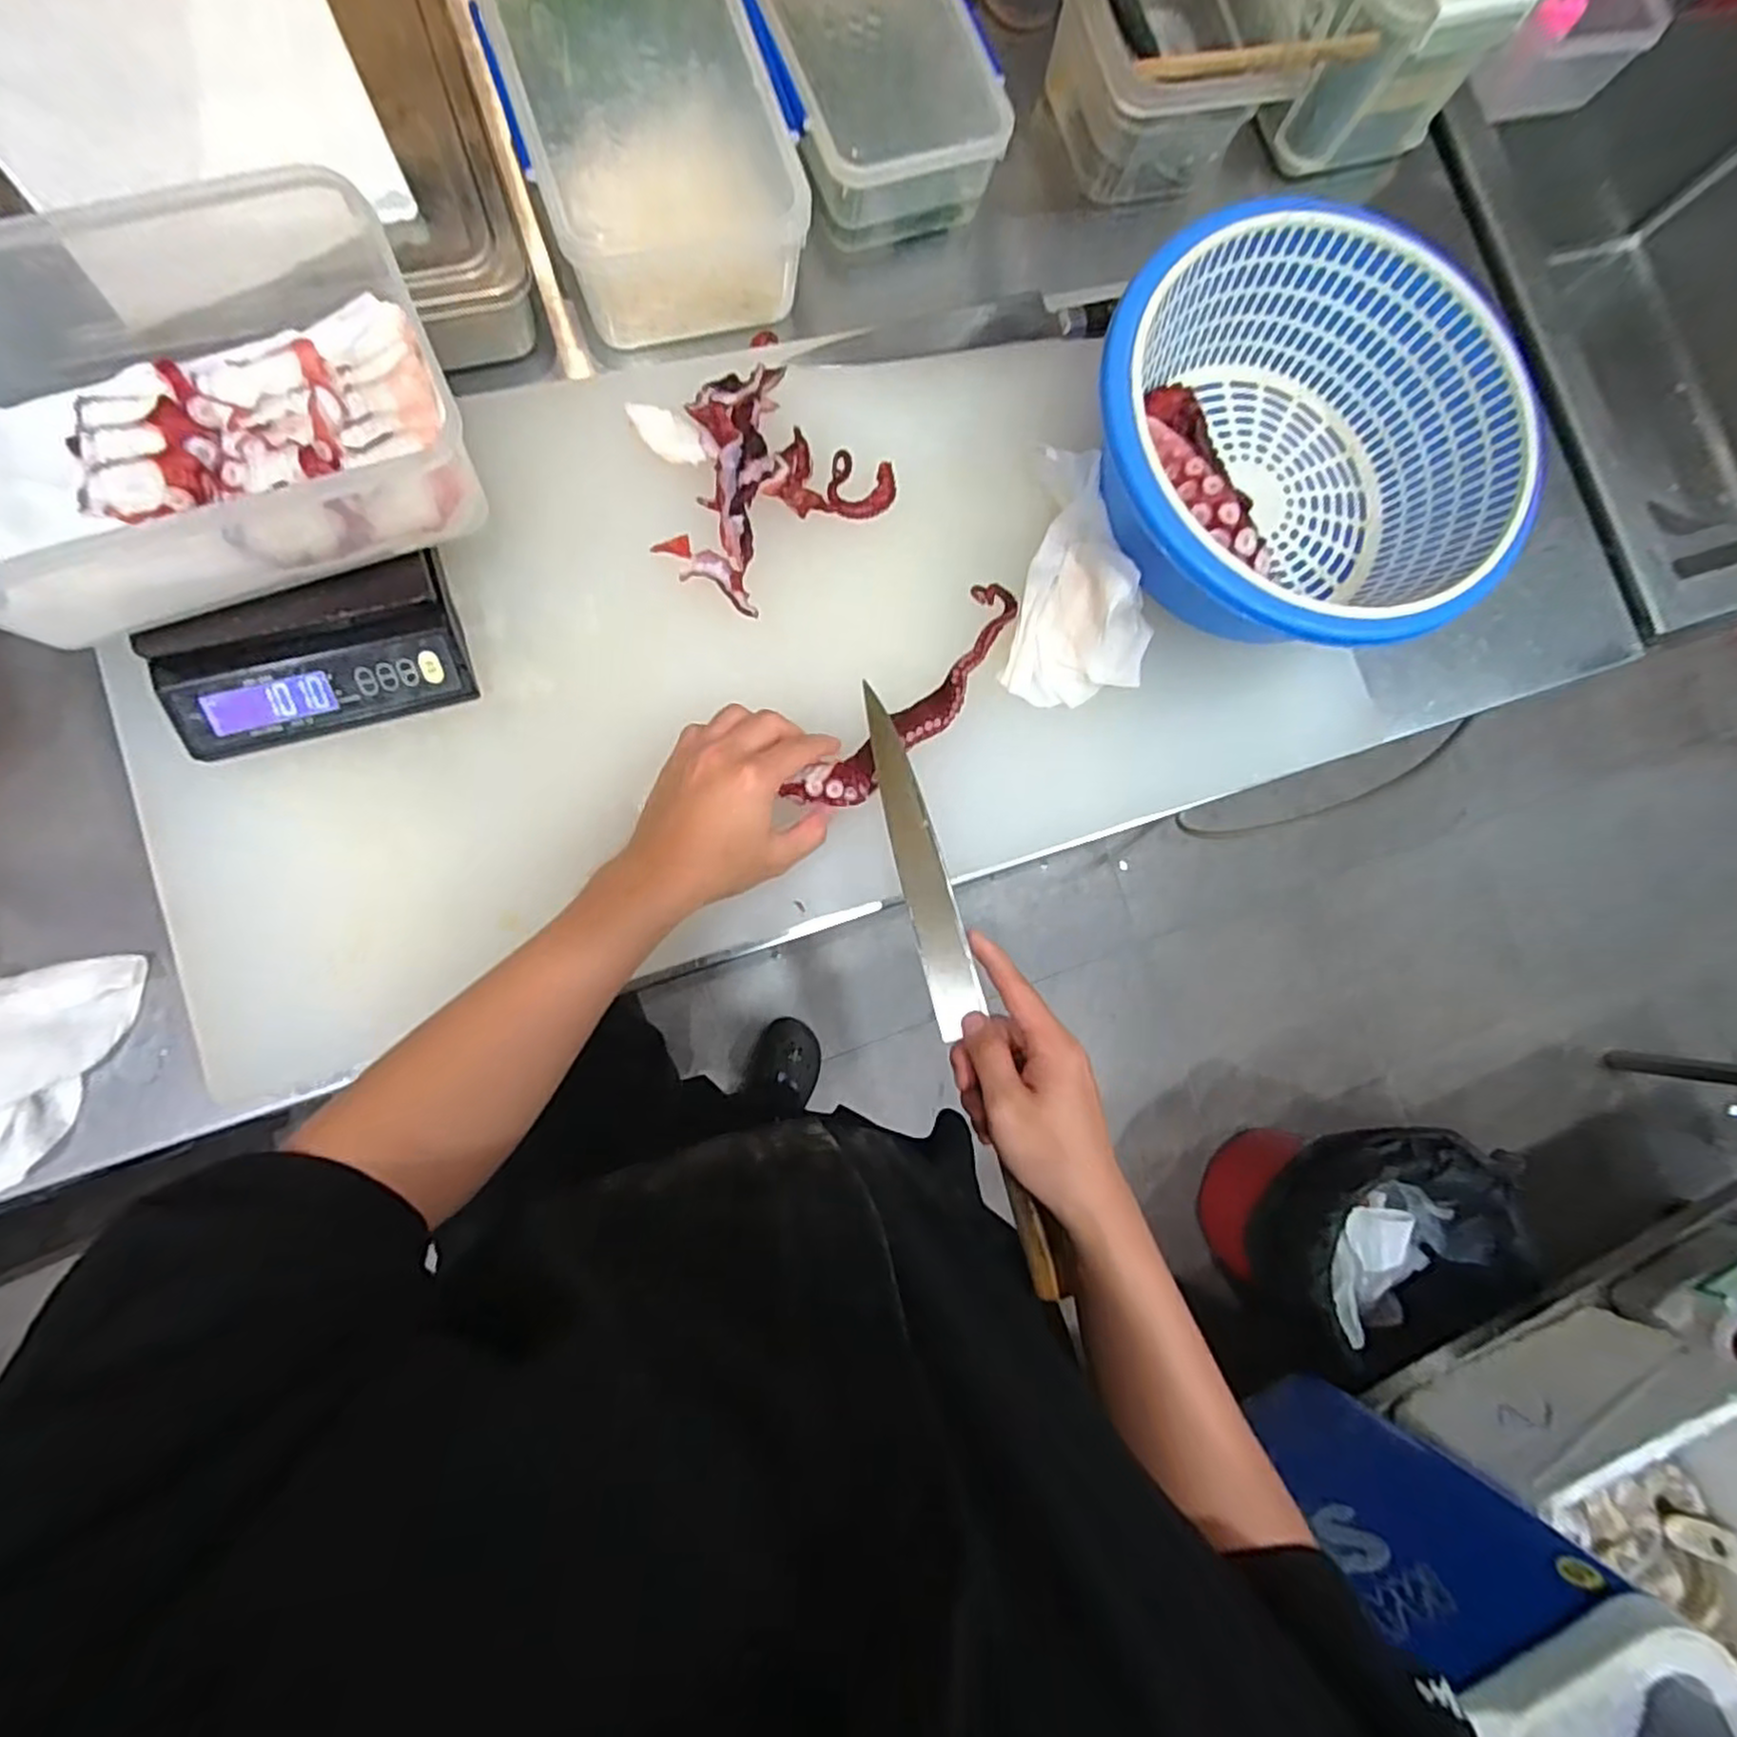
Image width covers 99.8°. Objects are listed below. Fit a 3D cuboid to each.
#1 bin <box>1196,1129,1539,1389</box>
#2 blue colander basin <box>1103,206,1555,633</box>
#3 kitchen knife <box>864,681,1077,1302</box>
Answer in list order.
[{"bbox_3d":[0.761,0.575,1.222,0.356,0.369,0.373,1,83,-8],"label":"bin"},{"bbox_3d":[0.272,-0.276,0.482,0.265,0.119,0.249,1,83,-8],"label":"blue colander basin"},{"bbox_3d":[0.051,0.065,0.434,0.029,0.016,0.356,-15,82,-10],"label":"kitchen knife"}]

